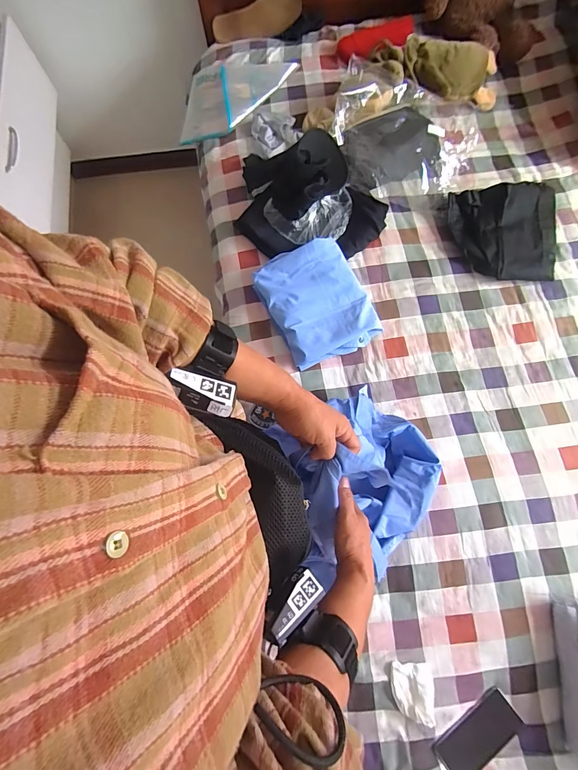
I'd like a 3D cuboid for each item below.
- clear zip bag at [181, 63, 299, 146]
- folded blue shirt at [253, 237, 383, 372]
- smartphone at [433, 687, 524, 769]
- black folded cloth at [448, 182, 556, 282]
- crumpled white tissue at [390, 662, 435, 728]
[{"bbox_3d":[-0.152,-0.802,1.021,0.321,0.096,0.217,2,76,1],"label":"clear zip bag"},{"bbox_3d":[0.068,-0.193,0.828,0.222,0.062,0.269,-26,77,-5],"label":"folded blue shirt"},{"bbox_3d":[0.346,0.640,0.649,0.158,0.015,0.073,-34,63,-6],"label":"smartphone"},{"bbox_3d":[0.516,-0.374,0.869,0.244,0.047,0.242,2,76,2],"label":"black folded cloth"},{"bbox_3d":[0.227,0.567,0.656,0.070,0.026,0.090,-4,76,0],"label":"crumpled white tissue"}]

